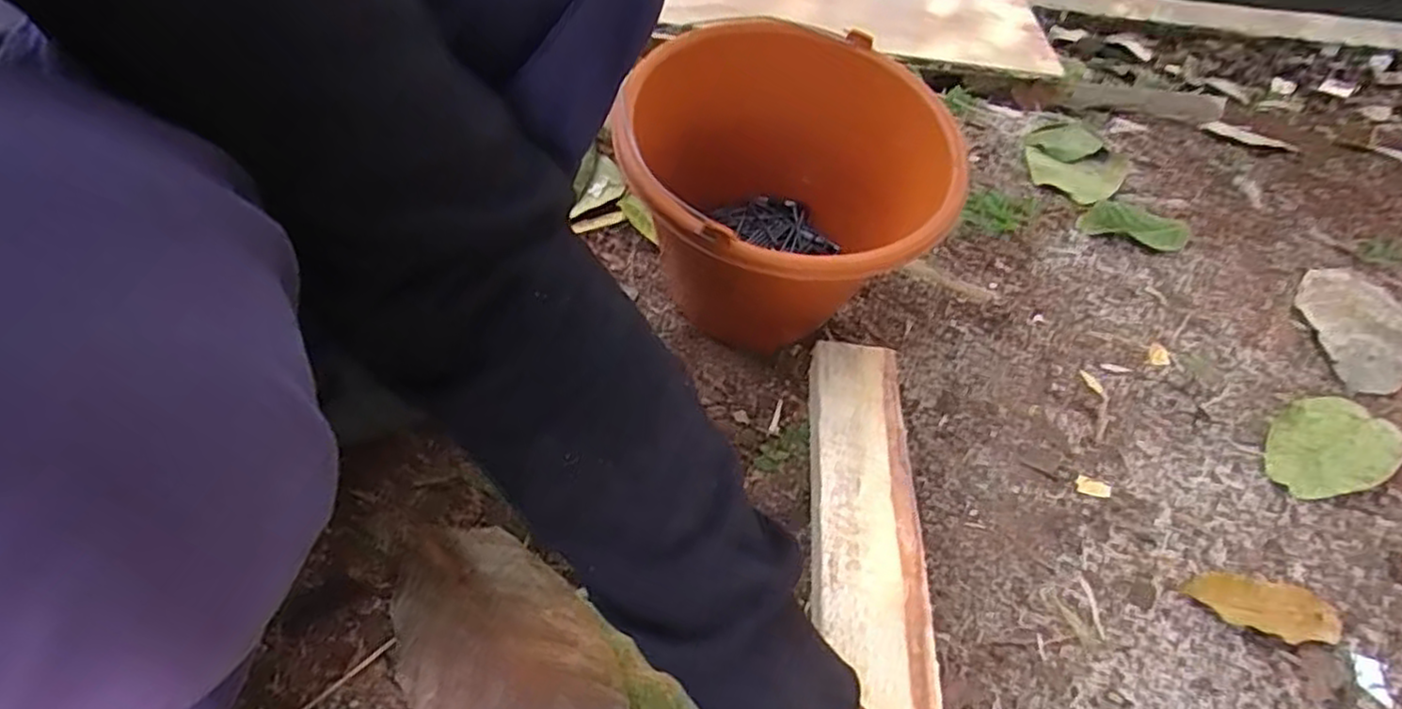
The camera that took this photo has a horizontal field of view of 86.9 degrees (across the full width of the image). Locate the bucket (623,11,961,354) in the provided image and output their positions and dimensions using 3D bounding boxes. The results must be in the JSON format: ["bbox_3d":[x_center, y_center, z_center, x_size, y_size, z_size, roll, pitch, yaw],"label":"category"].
[{"bbox_3d":[0.071,-0.130,0.604,0.257,0.195,0.300,7,50,1],"label":"bucket"}]

